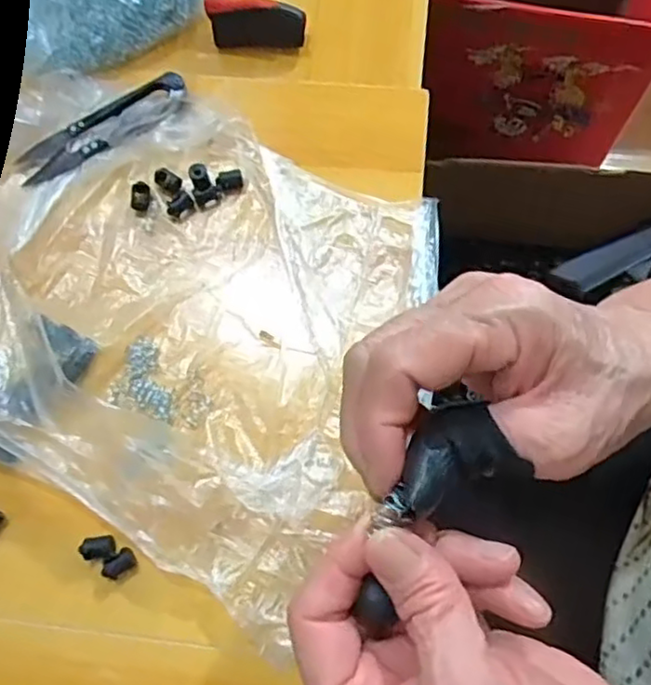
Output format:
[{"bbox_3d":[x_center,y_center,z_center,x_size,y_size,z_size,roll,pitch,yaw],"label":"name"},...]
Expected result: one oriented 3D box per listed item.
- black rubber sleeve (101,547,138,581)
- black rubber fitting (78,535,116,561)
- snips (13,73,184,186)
[{"bbox_3d":[-0.091,0.099,0.291,0.009,0.009,0.014,41,77,16],"label":"black rubber sleeve"},{"bbox_3d":[-0.102,0.092,0.294,0.016,0.009,0.010,-5,70,1],"label":"black rubber fitting"},{"bbox_3d":[-0.124,-0.118,0.361,0.101,0.014,0.025,-29,71,-7],"label":"snips"}]

